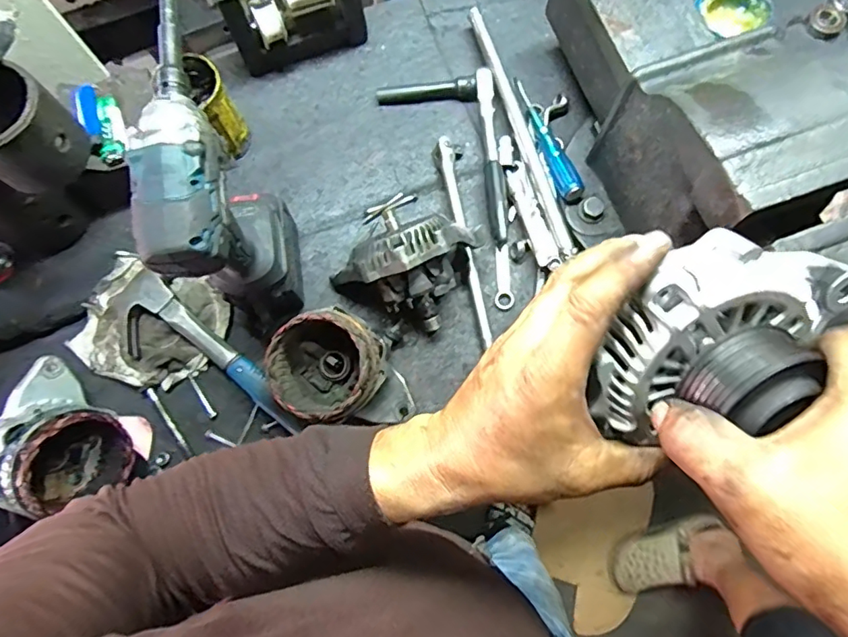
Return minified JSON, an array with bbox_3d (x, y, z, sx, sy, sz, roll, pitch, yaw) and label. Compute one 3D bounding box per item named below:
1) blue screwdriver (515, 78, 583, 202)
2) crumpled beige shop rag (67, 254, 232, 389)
[{"bbox_3d":[0.152,-0.225,0.657,0.024,0.023,0.198,-15,63,-3],"label":"blue screwdriver"},{"bbox_3d":[-0.326,0.010,0.630,0.158,0.032,0.138,18,78,5],"label":"crumpled beige shop rag"}]

